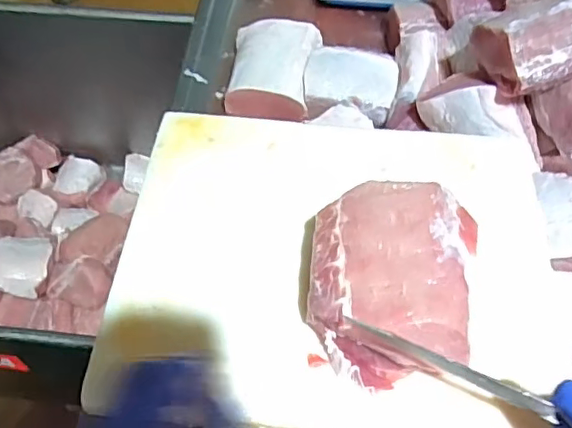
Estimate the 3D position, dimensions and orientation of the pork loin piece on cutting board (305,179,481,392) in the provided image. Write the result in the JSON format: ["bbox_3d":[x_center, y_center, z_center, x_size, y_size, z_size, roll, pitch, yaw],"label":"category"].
[{"bbox_3d":[0.081,0.049,0.446,0.124,0.049,0.159,9,55,4],"label":"pork loin piece on cutting board"}]

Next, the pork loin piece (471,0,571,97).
[{"bbox_3d":[0.325,-0.202,0.653,0.179,0.071,0.107,-9,56,-9],"label":"pork loin piece"}]

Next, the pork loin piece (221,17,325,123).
[{"bbox_3d":[-0.017,-0.220,0.834,0.129,0.059,0.172,5,55,1],"label":"pork loin piece"}]

